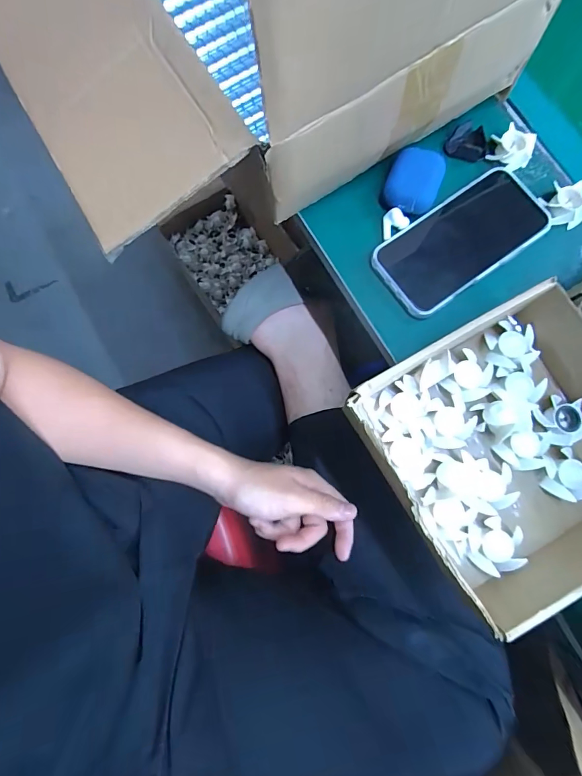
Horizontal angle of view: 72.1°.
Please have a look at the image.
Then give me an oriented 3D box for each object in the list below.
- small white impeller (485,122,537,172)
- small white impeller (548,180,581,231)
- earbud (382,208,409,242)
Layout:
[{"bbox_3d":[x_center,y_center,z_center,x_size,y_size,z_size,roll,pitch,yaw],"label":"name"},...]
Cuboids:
[{"bbox_3d":[0.222,-0.242,0.402,0.044,0.017,0.039,23,79,4],"label":"small white impeller"},{"bbox_3d":[0.273,-0.179,0.396,0.038,0.025,0.041,3,78,-1],"label":"small white impeller"},{"bbox_3d":[0.102,-0.161,0.393,0.023,0.020,0.020,-2,78,-2],"label":"earbud"}]

